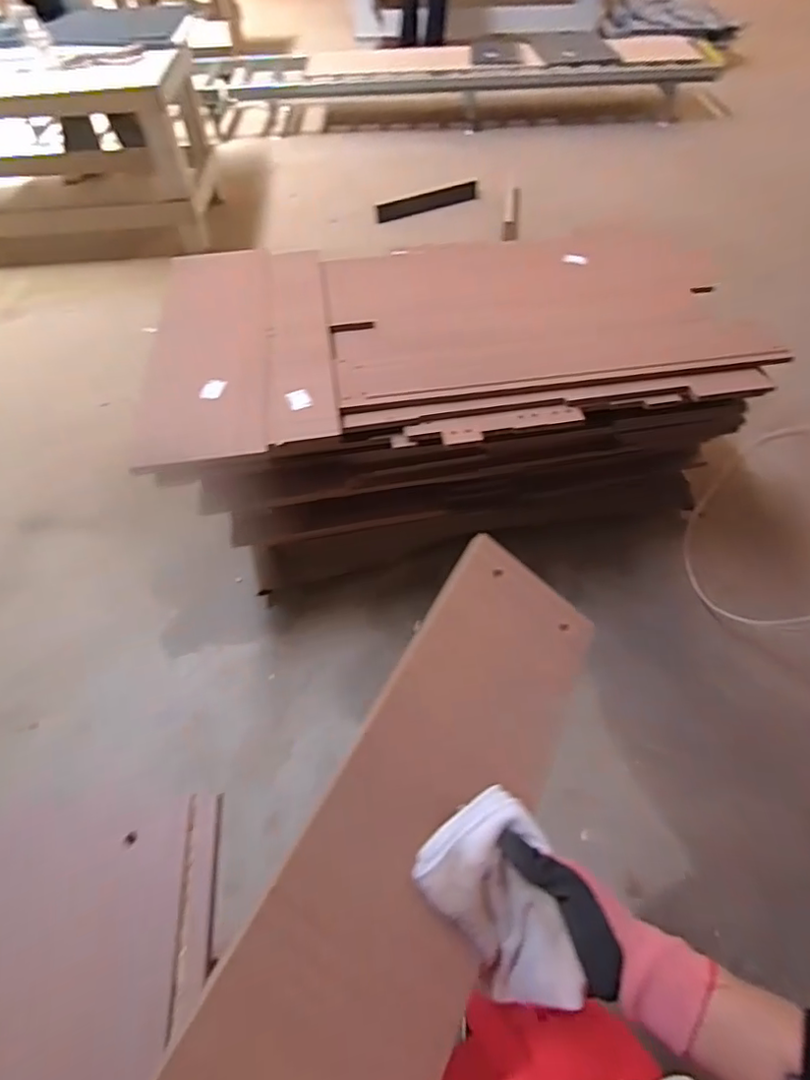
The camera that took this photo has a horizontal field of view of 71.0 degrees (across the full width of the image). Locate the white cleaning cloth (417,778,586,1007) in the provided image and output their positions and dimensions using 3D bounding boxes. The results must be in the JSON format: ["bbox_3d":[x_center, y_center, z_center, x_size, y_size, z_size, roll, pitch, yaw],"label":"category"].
[{"bbox_3d":[0.081,0.283,0.447,0.099,0.075,0.136,-33,59,-22],"label":"white cleaning cloth"}]

